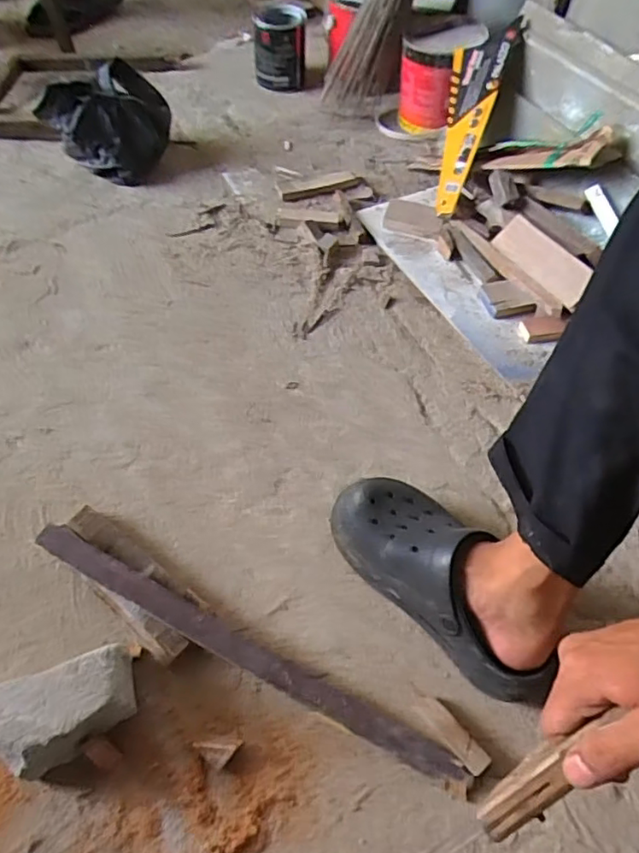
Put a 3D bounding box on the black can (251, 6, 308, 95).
[{"bbox_3d":[-0.080,-0.787,1.212,0.099,0.135,0.098,4,57,1],"label":"black can"}]

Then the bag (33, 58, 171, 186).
[{"bbox_3d":[-0.367,-0.526,1.018,0.178,0.144,0.147,16,58,9],"label":"bag"}]

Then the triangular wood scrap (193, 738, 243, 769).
[{"bbox_3d":[-0.098,0.313,0.557,0.045,0.021,0.024,-2,57,-2],"label":"triangular wood scrap"}]

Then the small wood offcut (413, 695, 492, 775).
[{"bbox_3d":[0.126,0.297,0.566,0.023,0.013,0.082,-35,64,-22],"label":"small wood offcut"}]

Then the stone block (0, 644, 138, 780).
[{"bbox_3d":[-0.248,0.274,0.546,0.152,0.070,0.081,-16,59,-11],"label":"stone block"}]

